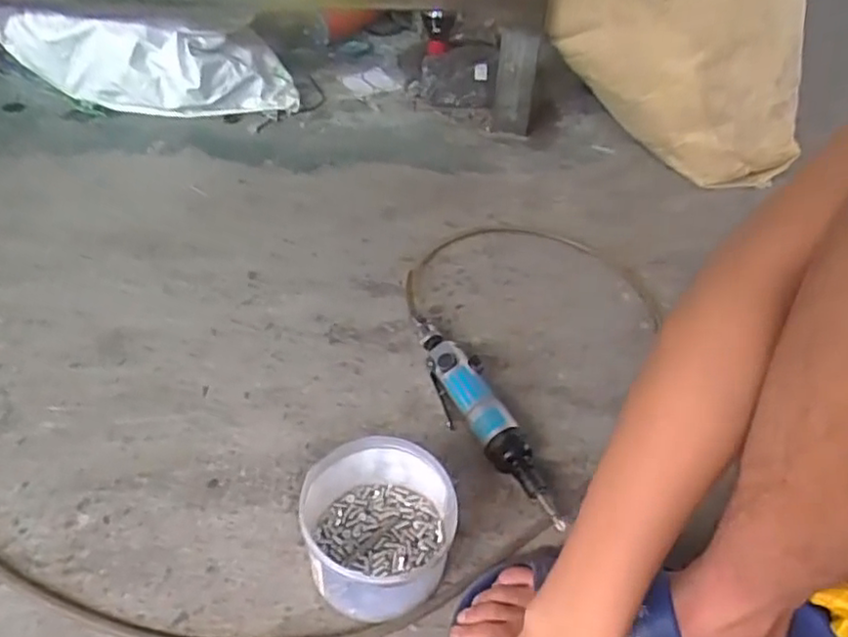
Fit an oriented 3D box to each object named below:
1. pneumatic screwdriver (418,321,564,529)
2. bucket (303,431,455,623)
[{"bbox_3d":[0.053,0.092,0.619,0.044,0.045,0.245,-17,49,-19],"label":"pneumatic screwdriver"},{"bbox_3d":[-0.036,0.165,0.512,0.114,0.087,0.110,2,45,-2],"label":"bucket"}]

